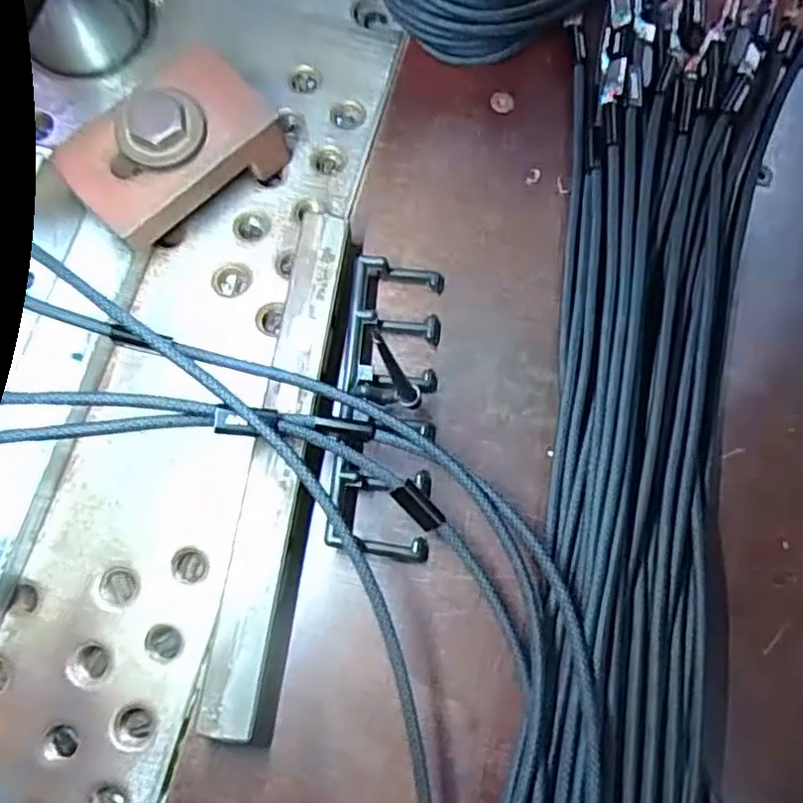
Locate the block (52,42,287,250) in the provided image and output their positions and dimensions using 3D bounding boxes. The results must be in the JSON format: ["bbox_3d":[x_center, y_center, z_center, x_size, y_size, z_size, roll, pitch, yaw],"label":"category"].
[{"bbox_3d":[-0.083,-0.091,0.250,0.050,0.043,0.073,44,79,11],"label":"block"}]

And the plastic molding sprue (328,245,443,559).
[{"bbox_3d":[-0.005,0.000,0.239,0.035,0.016,0.108,4,74,1],"label":"plastic molding sprue"}]

